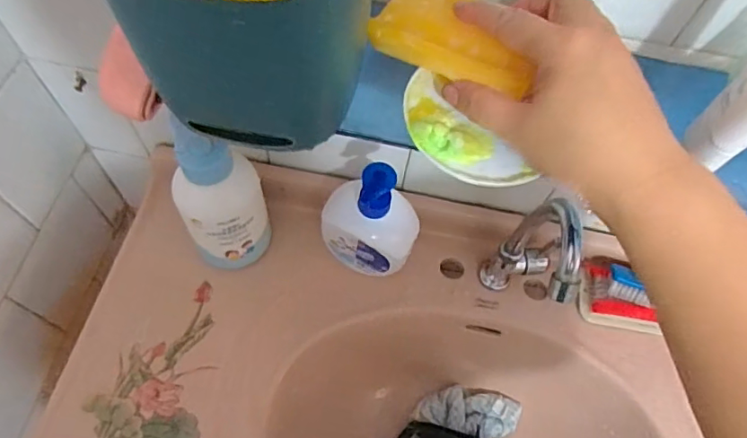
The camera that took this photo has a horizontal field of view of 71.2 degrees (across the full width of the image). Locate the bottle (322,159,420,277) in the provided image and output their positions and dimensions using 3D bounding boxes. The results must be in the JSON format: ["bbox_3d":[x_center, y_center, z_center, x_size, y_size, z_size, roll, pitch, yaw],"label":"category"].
[{"bbox_3d":[-0.002,0.002,0.526,0.095,0.164,0.064,22,63,5],"label":"bottle"}]

